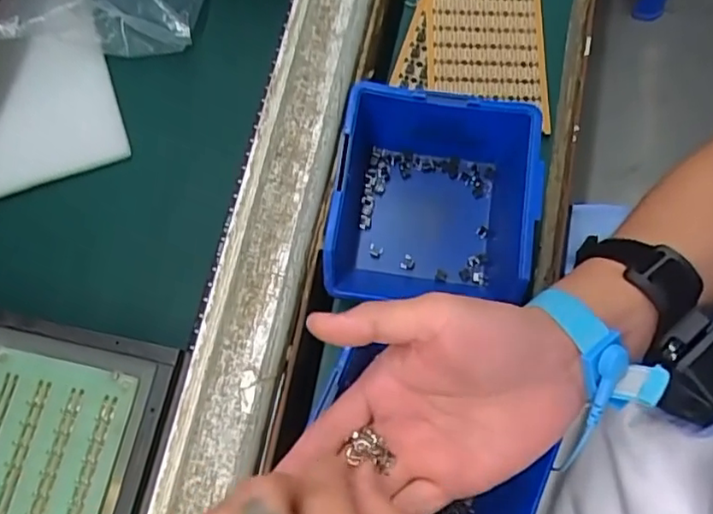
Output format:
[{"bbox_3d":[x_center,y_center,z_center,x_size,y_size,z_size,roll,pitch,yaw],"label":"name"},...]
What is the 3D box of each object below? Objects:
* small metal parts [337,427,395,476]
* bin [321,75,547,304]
[{"bbox_3d":[0.005,0.095,0.306,0.025,0.004,0.017,13,74,5],"label":"small metal parts"},{"bbox_3d":[0.049,-0.030,0.402,0.123,0.066,0.130,8,75,2],"label":"bin"}]

